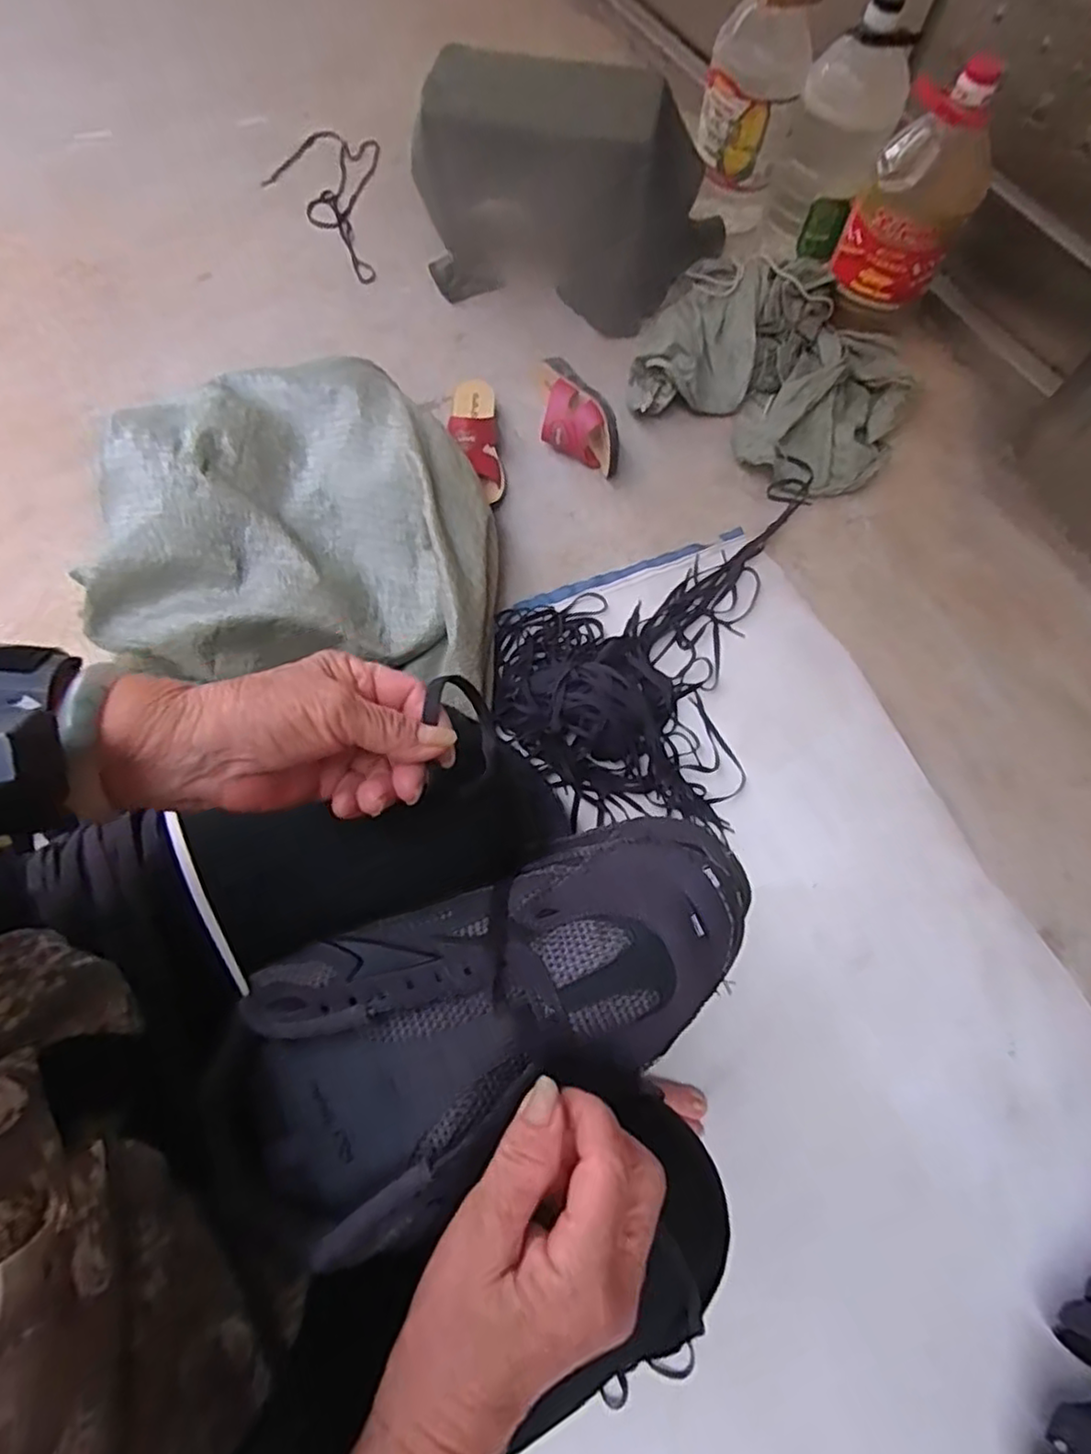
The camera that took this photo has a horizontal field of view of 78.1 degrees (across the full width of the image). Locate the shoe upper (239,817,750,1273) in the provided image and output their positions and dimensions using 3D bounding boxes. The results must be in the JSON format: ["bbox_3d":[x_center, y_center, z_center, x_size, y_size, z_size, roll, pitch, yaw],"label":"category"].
[{"bbox_3d":[-0.008,0.125,0.329,0.274,0.082,0.124,-23,72,-24],"label":"shoe upper"}]

